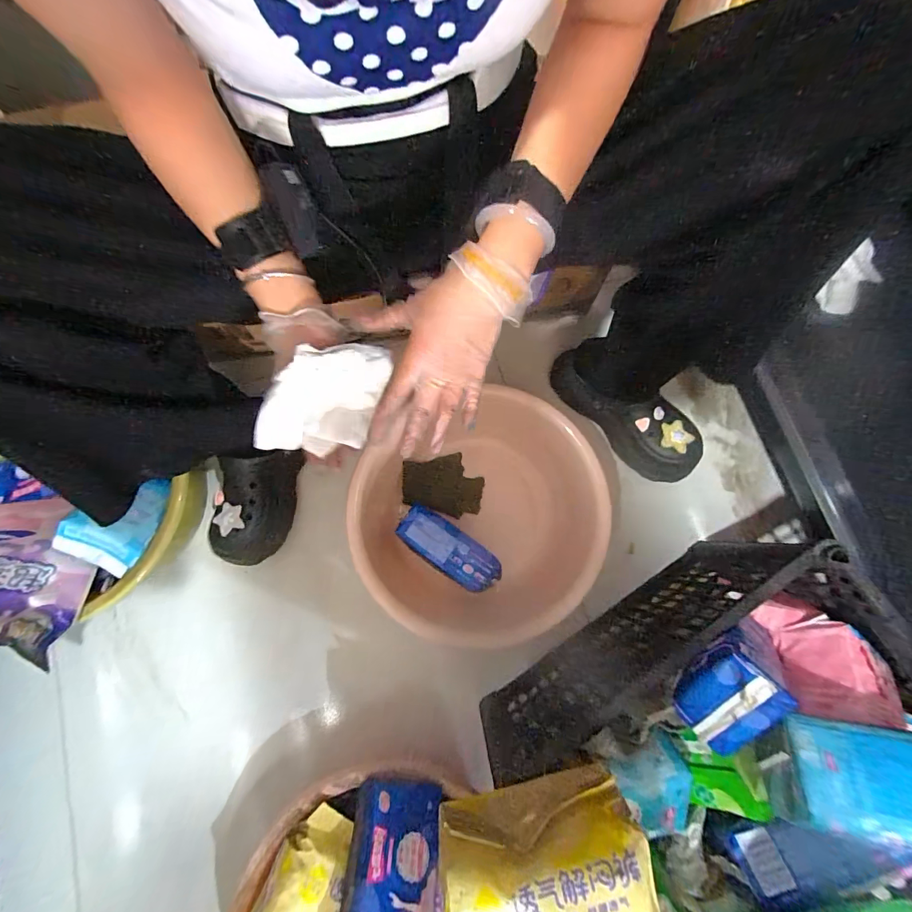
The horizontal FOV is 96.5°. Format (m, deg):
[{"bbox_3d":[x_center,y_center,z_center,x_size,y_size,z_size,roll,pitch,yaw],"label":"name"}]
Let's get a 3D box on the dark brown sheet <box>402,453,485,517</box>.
[{"bbox_3d":[-0.021,0.042,0.661,0.130,0.018,0.097,14,78,3],"label":"dark brown sheet"}]

